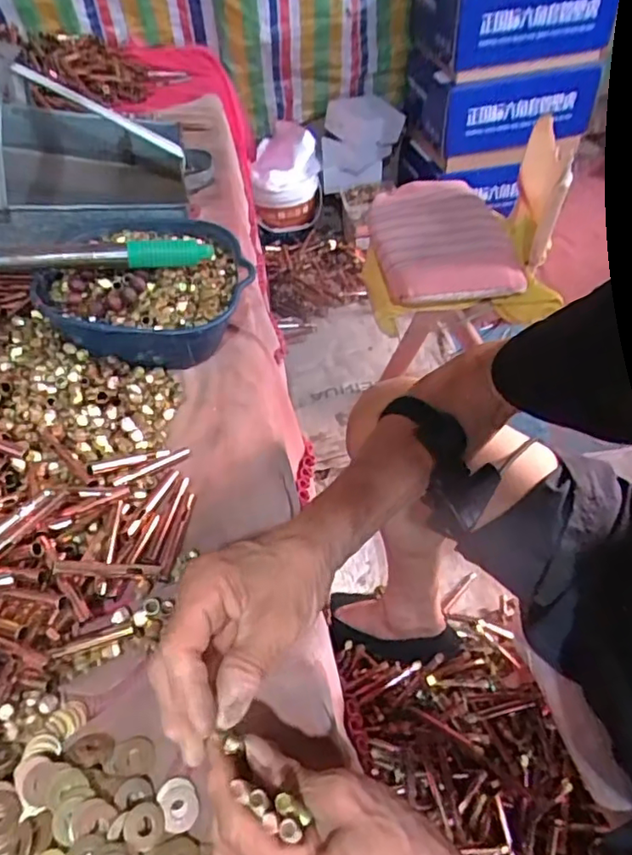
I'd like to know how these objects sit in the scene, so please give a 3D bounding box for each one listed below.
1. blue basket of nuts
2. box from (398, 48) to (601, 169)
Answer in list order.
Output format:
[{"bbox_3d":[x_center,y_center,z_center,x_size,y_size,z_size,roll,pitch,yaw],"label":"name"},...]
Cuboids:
[{"bbox_3d":[-0.190,-0.157,0.674,0.222,0.097,0.221,-1,47,1],"label":"blue basket of nuts"},{"bbox_3d":[0.489,-0.911,1.641,0.410,0.214,0.358,-9,48,-6],"label":"box"}]

